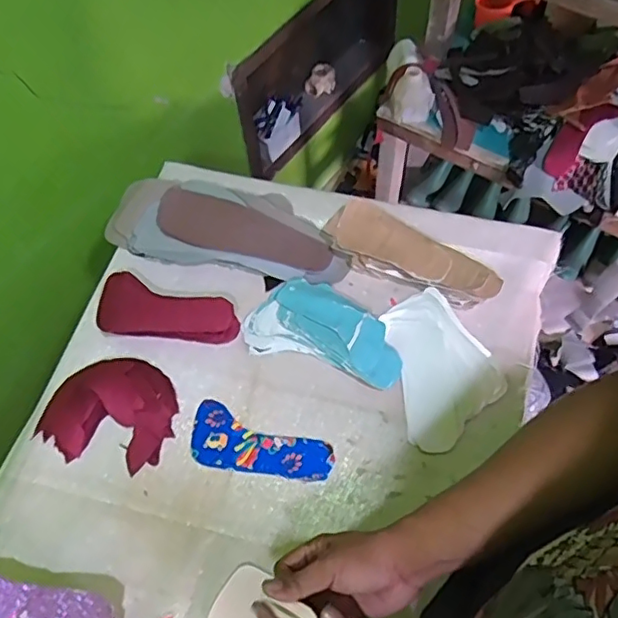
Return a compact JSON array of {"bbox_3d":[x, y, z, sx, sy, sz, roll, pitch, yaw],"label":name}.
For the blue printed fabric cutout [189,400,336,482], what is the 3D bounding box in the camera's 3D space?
[{"bbox_3d":[-0.062,0.173,0.726,0.178,0.004,0.073,19,66,12],"label":"blue printed fabric cutout"}]

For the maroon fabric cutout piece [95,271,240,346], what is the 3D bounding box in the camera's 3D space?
[{"bbox_3d":[-0.195,0.011,0.804,0.194,0.041,0.082,15,63,12],"label":"maroon fabric cutout piece"}]

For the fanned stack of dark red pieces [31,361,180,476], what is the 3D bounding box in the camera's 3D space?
[{"bbox_3d":[-0.248,0.133,0.751,0.158,0.032,0.155,36,69,22],"label":"fanned stack of dark red pieces"}]

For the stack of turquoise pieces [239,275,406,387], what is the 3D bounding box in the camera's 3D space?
[{"bbox_3d":[0.023,0.024,0.786,0.208,0.037,0.109,15,63,12],"label":"stack of turquoise pieces"}]

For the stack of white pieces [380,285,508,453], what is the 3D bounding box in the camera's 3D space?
[{"bbox_3d":[0.174,0.073,0.760,0.127,0.026,0.199,-10,60,-1],"label":"stack of white pieces"}]

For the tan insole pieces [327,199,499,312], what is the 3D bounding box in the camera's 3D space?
[{"bbox_3d":[0.136,-0.071,0.809,0.247,0.042,0.082,30,67,19],"label":"tan insole pieces"}]

